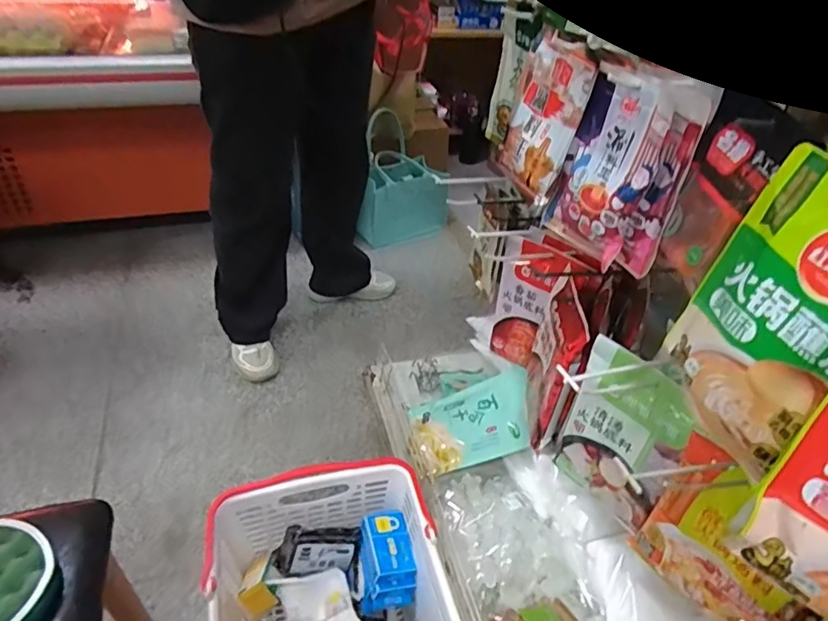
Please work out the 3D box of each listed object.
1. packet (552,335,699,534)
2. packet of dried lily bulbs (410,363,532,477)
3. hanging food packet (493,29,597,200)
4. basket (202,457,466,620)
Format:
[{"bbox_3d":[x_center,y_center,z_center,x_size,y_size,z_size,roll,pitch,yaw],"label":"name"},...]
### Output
[{"bbox_3d":[0.245,0.151,0.660,0.035,0.223,0.134,-27,49,-33],"label":"packet"},{"bbox_3d":[0.102,0.186,0.926,0.206,0.025,0.137,-24,53,7],"label":"packet of dried lily bulbs"},{"bbox_3d":[0.139,-0.207,0.600,0.009,0.146,0.099,-2,43,-30],"label":"hanging food packet"},{"bbox_3d":[-0.105,0.475,0.790,0.330,0.224,0.442,-5,40,-11],"label":"basket"}]

